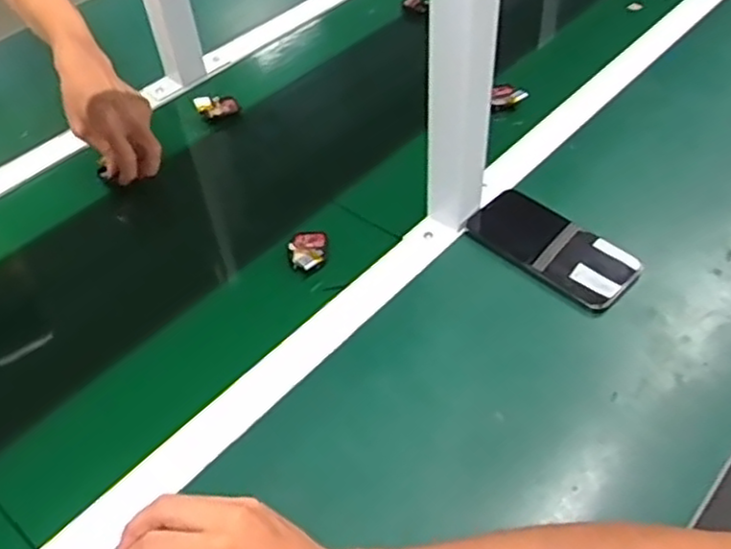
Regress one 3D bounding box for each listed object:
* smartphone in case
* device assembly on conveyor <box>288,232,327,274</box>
[{"bbox_3d":[0.180,-0.029,0.675,0.075,0.020,0.159,-37,55,-26],"label":"smartphone in case"},{"bbox_3d":[-0.059,-0.024,0.697,0.037,0.014,0.055,2,48,6],"label":"device assembly on conveyor"}]

